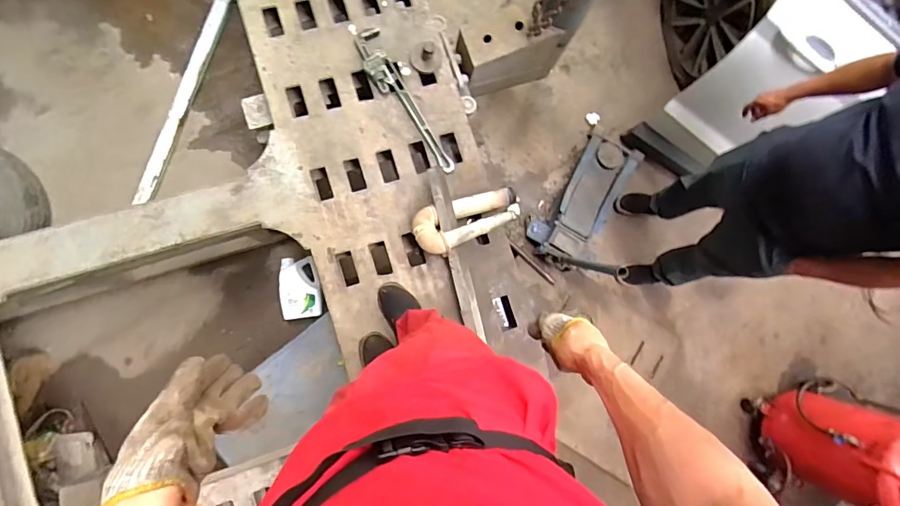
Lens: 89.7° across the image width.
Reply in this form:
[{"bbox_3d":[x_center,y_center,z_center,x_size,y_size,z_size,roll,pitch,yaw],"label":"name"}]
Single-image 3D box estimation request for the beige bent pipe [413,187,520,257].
[{"bbox_3d":[0.055,-0.108,1.406,0.344,0.129,0.151,-20,90,-9],"label":"beige bent pipe"}]

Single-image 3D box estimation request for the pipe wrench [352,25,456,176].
[{"bbox_3d":[-0.155,-0.494,1.474,0.099,0.035,0.534,-29,92,-9],"label":"pipe wrench"}]

